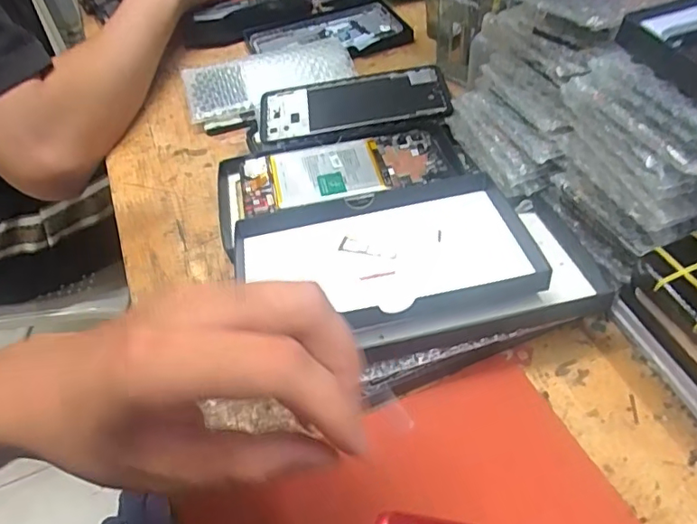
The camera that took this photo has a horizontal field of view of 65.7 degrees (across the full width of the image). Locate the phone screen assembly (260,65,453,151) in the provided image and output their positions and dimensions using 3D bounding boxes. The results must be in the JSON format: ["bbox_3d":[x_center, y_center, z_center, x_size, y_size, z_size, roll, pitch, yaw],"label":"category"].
[{"bbox_3d":[0.006,-0.137,0.467,0.163,0.015,0.082,-8,48,-2],"label":"phone screen assembly"}]

